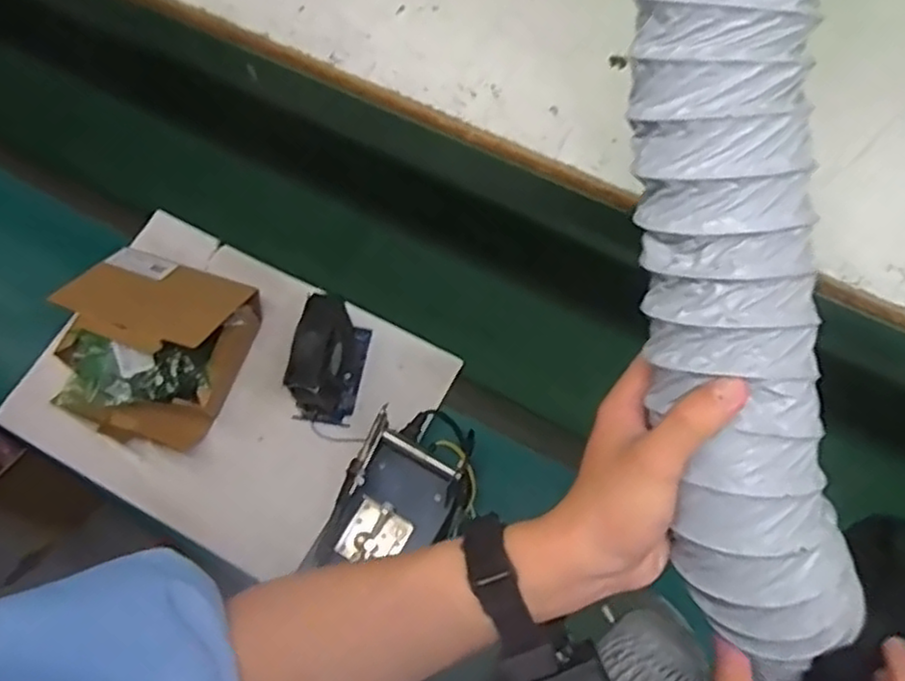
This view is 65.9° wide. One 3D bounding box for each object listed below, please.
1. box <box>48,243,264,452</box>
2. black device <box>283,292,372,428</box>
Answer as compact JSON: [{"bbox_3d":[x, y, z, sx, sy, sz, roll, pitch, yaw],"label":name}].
[{"bbox_3d":[-0.374,0.001,0.861,0.229,0.116,0.225,13,68,8],"label":"box"},{"bbox_3d":[-0.150,0.021,0.855,0.062,0.129,0.136,12,68,8],"label":"black device"}]

